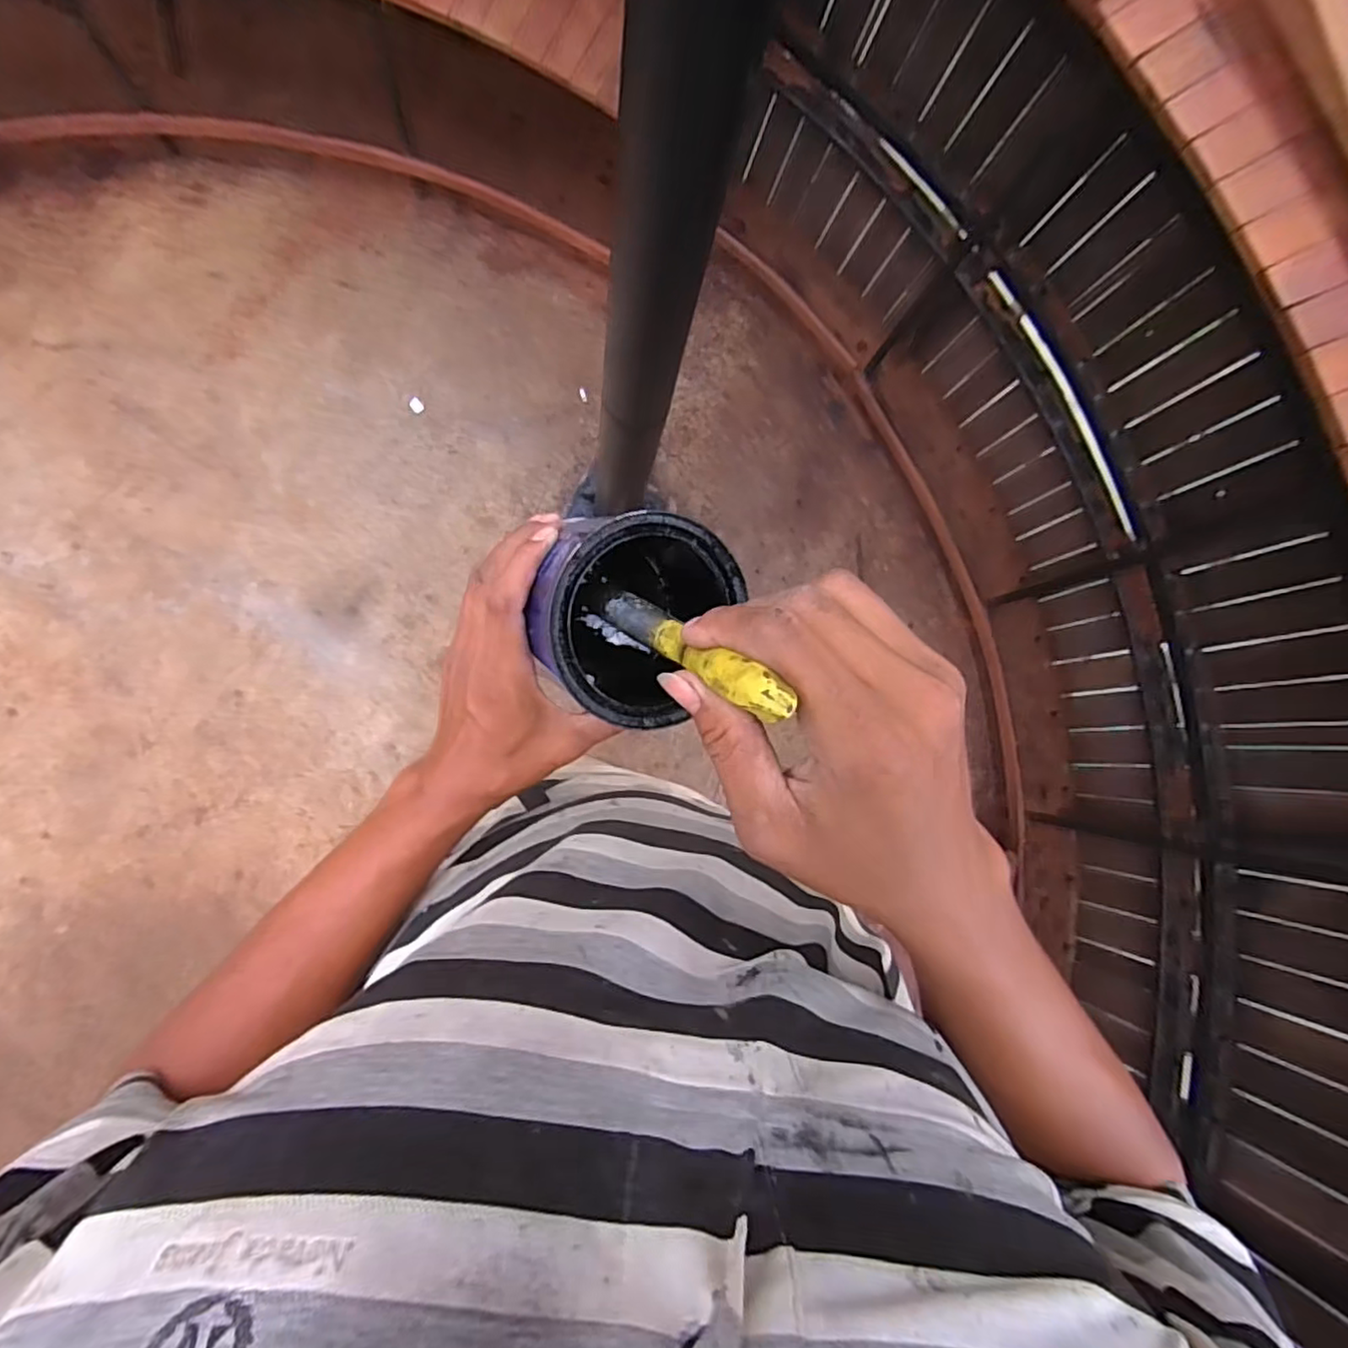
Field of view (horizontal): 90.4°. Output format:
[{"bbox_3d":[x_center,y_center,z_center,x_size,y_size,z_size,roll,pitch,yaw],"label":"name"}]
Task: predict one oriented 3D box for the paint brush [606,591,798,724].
[{"bbox_3d":[0.005,-0.009,0.256,0.018,0.133,0.025,-34,115,-9],"label":"paint brush"}]

